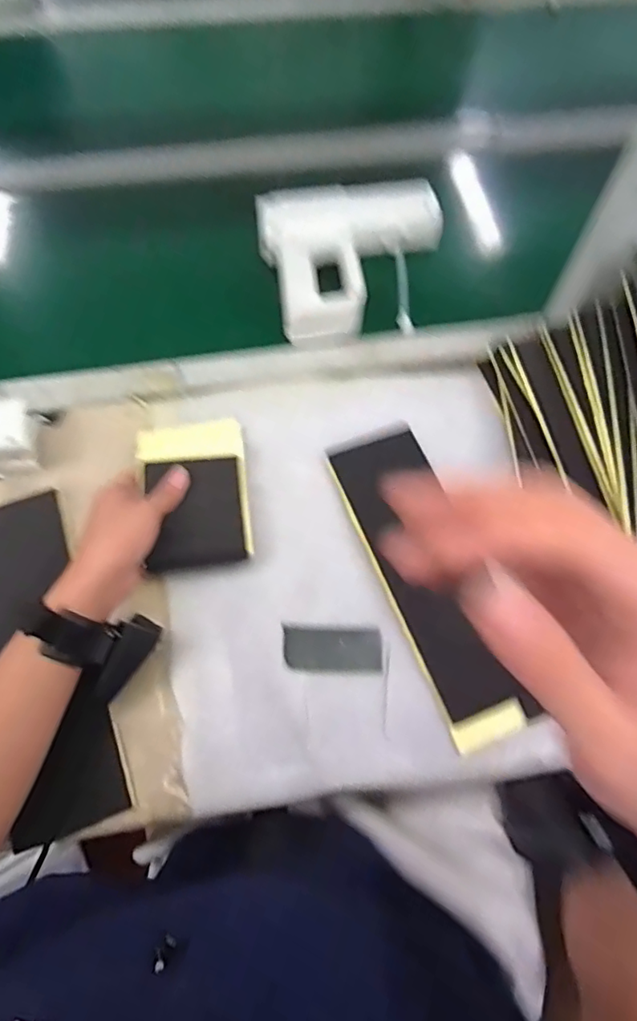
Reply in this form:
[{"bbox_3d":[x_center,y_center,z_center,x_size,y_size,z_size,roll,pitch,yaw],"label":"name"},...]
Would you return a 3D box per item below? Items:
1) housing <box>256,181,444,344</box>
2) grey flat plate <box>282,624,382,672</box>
[{"bbox_3d":[0.050,-0.295,0.675,0.215,0.062,0.178,-14,67,-8],"label":"housing"},{"bbox_3d":[0.013,0.123,0.513,0.085,0.004,0.038,2,66,-1],"label":"grey flat plate"}]

